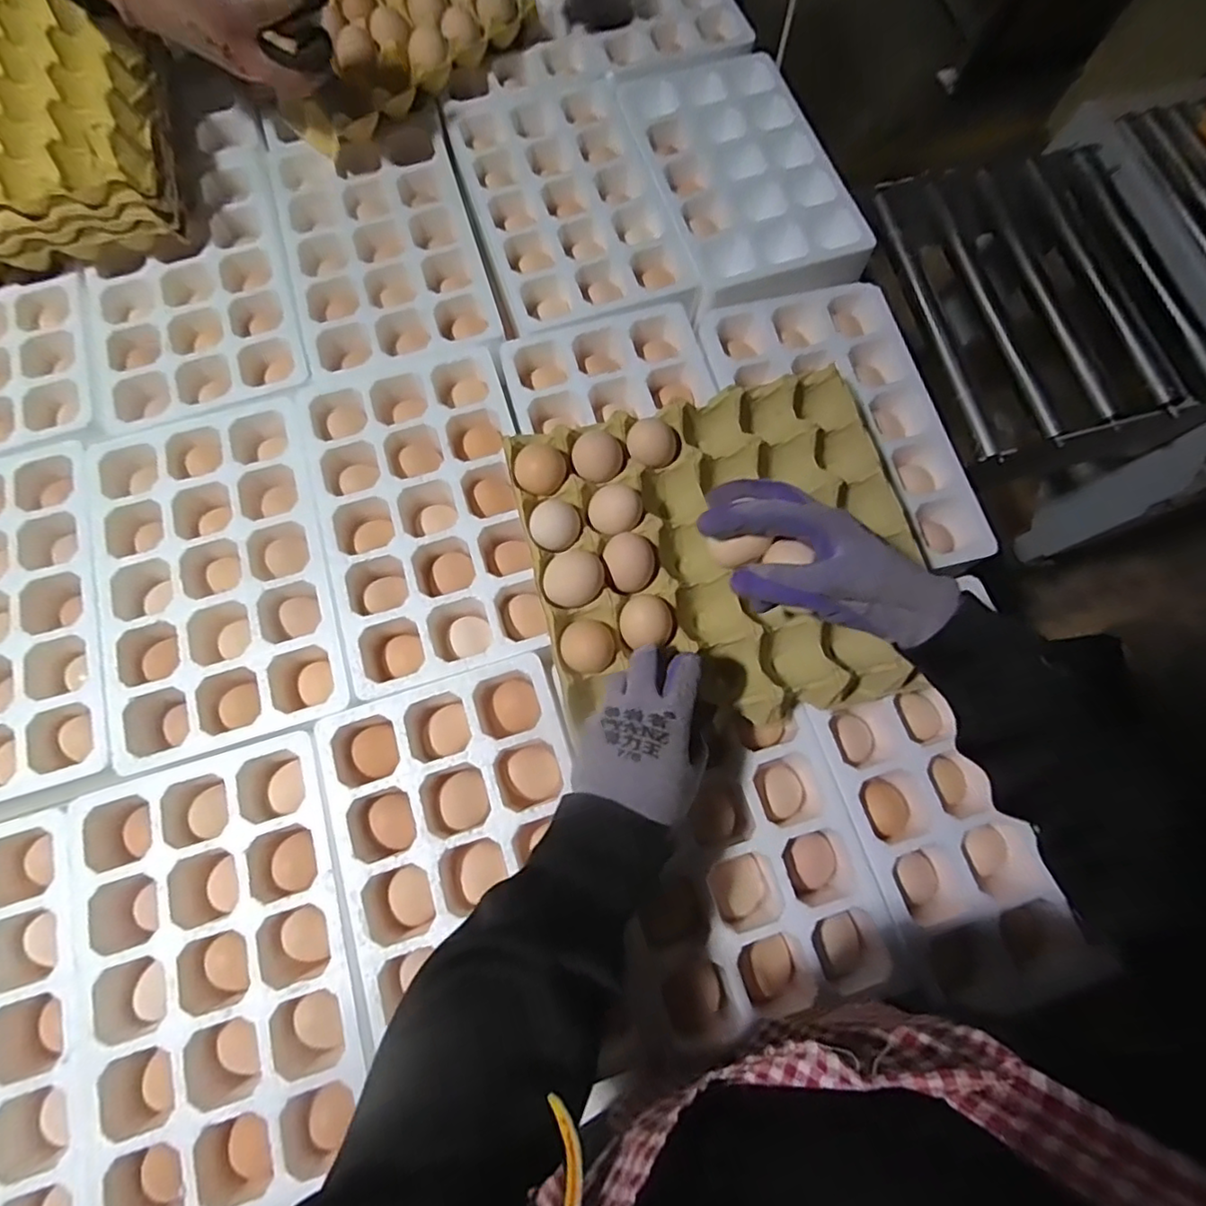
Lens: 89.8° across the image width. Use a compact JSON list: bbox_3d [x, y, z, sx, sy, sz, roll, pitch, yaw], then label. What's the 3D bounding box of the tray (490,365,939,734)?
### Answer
[{"bbox_3d":[0.090,-0.043,0.488,0.289,0.053,0.268,-11,73,-4],"label":"tray"}]

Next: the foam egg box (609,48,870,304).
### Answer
[{"bbox_3d":[0.145,-0.470,0.659,0.182,0.054,0.345,-16,75,-4],"label":"foam egg box"}]

